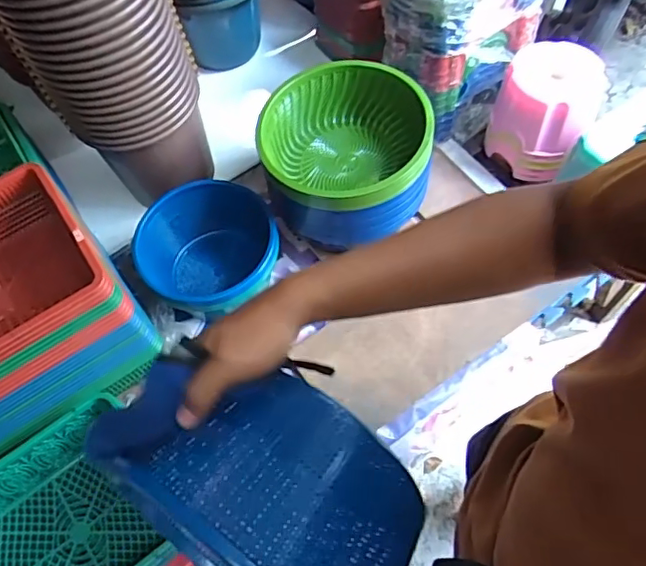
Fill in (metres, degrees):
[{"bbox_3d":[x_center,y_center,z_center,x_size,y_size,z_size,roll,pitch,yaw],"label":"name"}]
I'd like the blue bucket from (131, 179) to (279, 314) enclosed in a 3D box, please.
[{"bbox_3d":[-0.225,-0.047,1.114,0.261,0.163,0.243,-2,60,4],"label":"blue bucket"}]

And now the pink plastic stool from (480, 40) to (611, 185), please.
[{"bbox_3d":[0.476,-0.372,1.233,0.197,0.214,0.200,-2,60,4],"label":"pink plastic stool"}]

